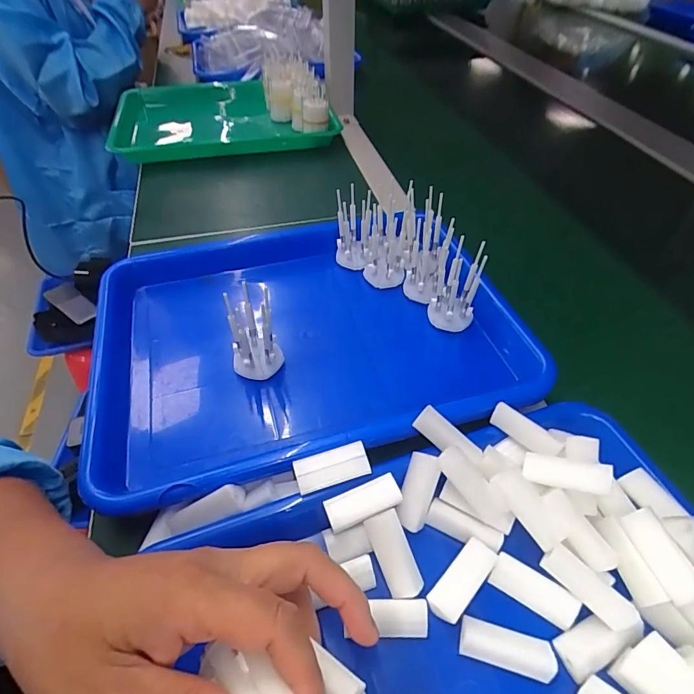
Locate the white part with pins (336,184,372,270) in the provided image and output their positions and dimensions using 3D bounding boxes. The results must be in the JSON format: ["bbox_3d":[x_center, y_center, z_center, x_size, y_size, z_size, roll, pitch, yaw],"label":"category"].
[{"bbox_3d":[0.007,-0.114,0.414,0.035,0.073,0.039,-2,50,-3],"label":"white part with pins"}]

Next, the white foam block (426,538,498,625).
[{"bbox_3d":[0.066,0.134,0.242,0.019,0.012,0.047,36,57,28],"label":"white foam block"}]

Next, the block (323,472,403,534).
[{"bbox_3d":[0.010,0.094,0.257,0.045,0.008,0.020,-25,75,-6],"label":"block"}]

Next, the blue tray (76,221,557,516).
[{"bbox_3d":[-0.031,-0.020,0.360,0.354,0.052,0.254,-12,49,-10],"label":"blue tray"}]

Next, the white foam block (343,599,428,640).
[{"bbox_3d":[0.022,0.150,0.234,0.044,0.013,0.017,-1,48,0],"label":"white foam block"}]

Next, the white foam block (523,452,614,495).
[{"bbox_3d":[0.127,0.073,0.244,0.045,0.007,0.016,4,48,27],"label":"white foam block"}]

